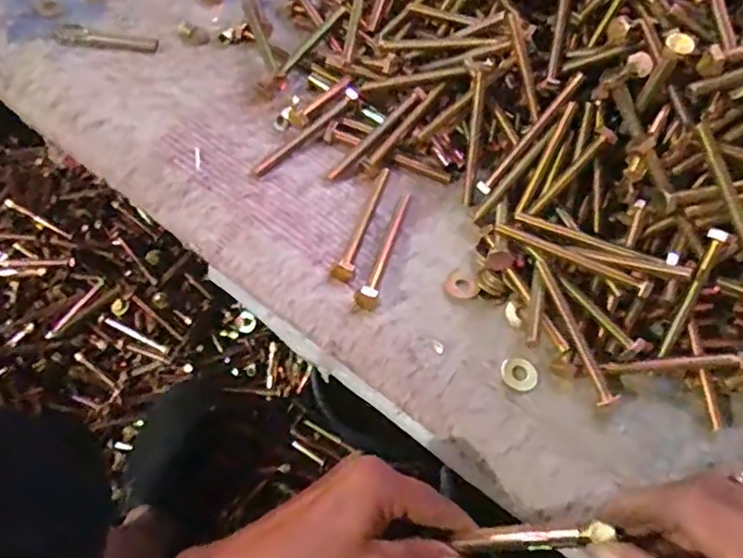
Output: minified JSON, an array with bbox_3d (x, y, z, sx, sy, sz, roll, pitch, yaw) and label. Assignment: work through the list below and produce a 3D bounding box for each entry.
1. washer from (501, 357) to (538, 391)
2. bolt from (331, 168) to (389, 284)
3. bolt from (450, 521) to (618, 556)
[{"bbox_3d":[0.098,0.062,0.392,0.024,0.005,0.023,2,62,-5],"label":"washer"},{"bbox_3d":[-0.004,-0.045,0.430,0.014,0.019,0.104,19,62,4],"label":"bolt"},{"bbox_3d":[0.082,0.132,0.302,0.084,0.010,0.010,-23,58,35],"label":"bolt"}]

